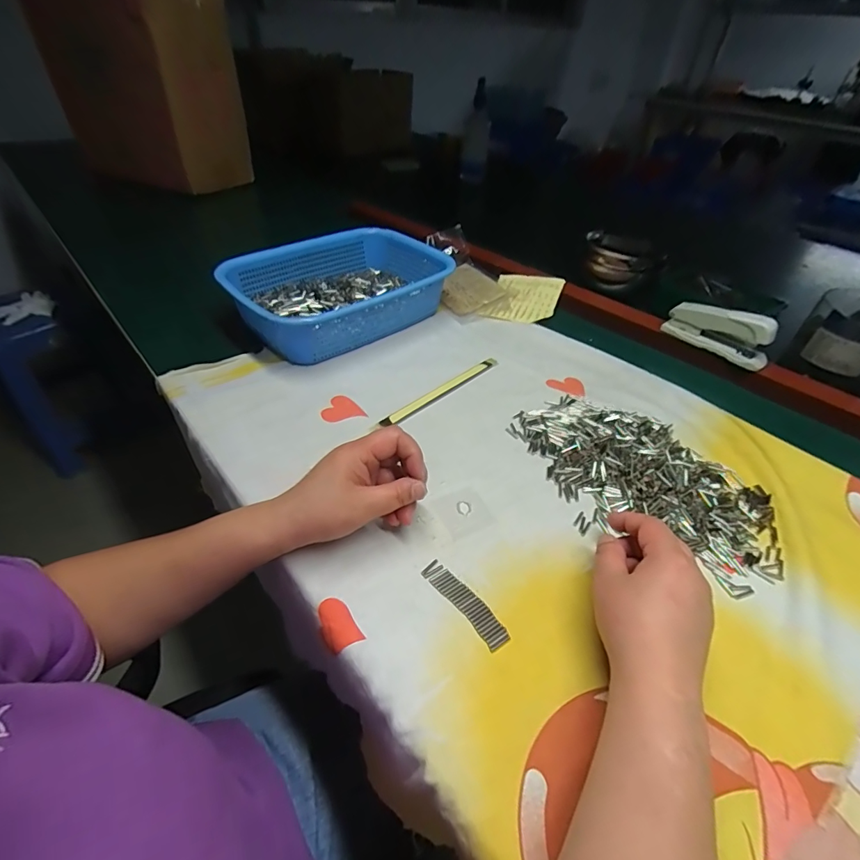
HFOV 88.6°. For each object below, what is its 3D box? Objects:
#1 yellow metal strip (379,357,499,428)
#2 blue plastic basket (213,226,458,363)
[{"bbox_3d":[0.015,-0.048,0.517,0.181,0.004,0.013,-32,54,-29],"label":"yellow metal strip"},{"bbox_3d":[-0.114,-0.203,0.629,0.310,0.075,0.226,-26,51,-25],"label":"blue plastic basket"}]

